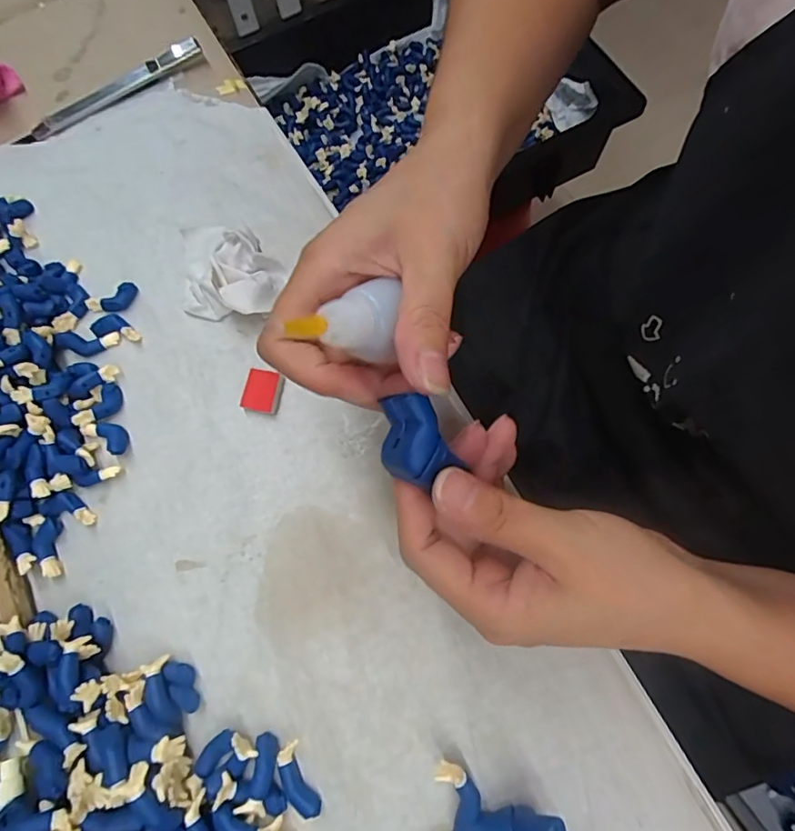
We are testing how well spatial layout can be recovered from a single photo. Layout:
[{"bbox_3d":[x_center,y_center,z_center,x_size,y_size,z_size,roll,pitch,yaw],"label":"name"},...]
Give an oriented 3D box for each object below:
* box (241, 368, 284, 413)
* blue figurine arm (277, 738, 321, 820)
[{"bbox_3d":[-0.070,-0.013,0.276,0.018,0.006,0.023,6,72,6],"label":"box"},{"bbox_3d":[-0.042,0.152,0.218,0.012,0.007,0.028,-27,72,-5],"label":"blue figurine arm"}]

